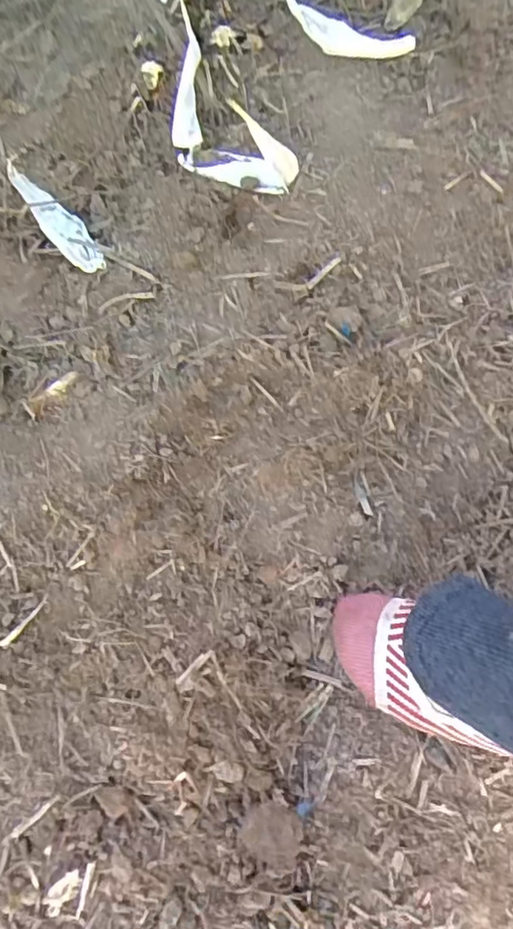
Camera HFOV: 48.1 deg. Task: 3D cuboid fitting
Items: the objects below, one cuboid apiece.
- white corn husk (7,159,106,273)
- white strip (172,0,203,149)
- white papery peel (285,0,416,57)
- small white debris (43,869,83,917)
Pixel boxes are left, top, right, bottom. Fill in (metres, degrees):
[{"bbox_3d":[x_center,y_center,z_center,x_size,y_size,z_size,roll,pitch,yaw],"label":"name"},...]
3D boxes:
[{"bbox_3d":[-0.212,-0.262,0.617,0.039,0.028,0.164,-35,81,-6],"label":"white corn husk"},{"bbox_3d":[-0.079,-0.452,0.637,0.031,0.023,0.212,-2,91,0],"label":"white strip"},{"bbox_3d":[0.089,-0.497,0.641,0.175,0.022,0.063,40,81,9],"label":"white papery peel"},{"bbox_3d":[-0.149,0.327,0.439,0.038,0.011,0.018,-44,80,-8],"label":"small white debris"}]

